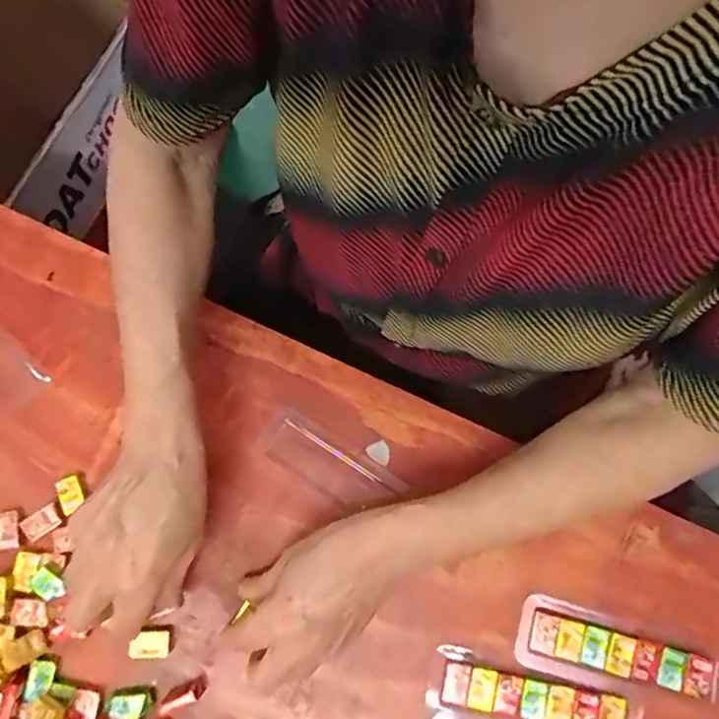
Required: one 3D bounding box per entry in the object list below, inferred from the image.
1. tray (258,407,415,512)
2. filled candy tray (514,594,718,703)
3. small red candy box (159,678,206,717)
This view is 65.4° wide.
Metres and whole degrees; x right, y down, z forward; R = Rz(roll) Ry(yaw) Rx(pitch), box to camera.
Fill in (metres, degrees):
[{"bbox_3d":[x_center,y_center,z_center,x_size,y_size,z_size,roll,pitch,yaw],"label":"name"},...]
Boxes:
[{"bbox_3d":[-0.019,0.077,0.401,0.105,0.007,0.039,32,80,6],"label":"tray"},{"bbox_3d":[0.168,0.198,0.371,0.128,0.007,0.045,18,79,4],"label":"filled candy tray"},{"bbox_3d":[-0.118,0.223,0.370,0.029,0.013,0.011,-24,79,-5],"label":"small red candy box"}]

